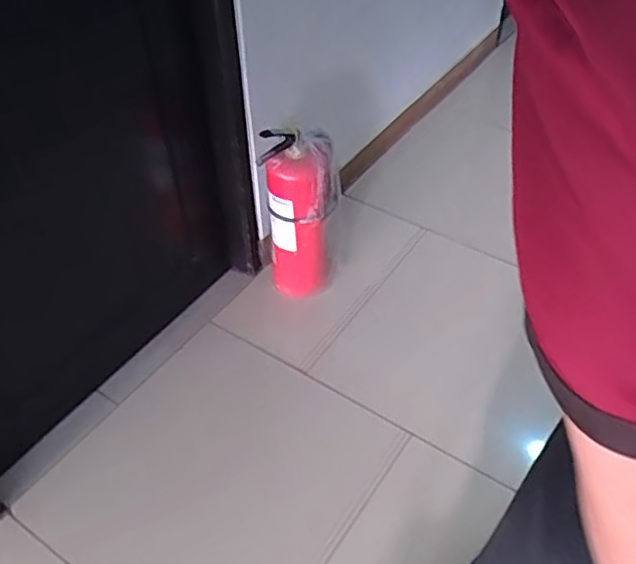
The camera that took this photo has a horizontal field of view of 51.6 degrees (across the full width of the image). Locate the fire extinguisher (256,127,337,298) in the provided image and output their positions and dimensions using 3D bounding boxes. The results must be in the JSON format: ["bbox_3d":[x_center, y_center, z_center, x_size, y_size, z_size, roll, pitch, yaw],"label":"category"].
[{"bbox_3d":[-0.040,-0.158,1.527,0.159,0.426,0.130,0,45,1],"label":"fire extinguisher"}]

